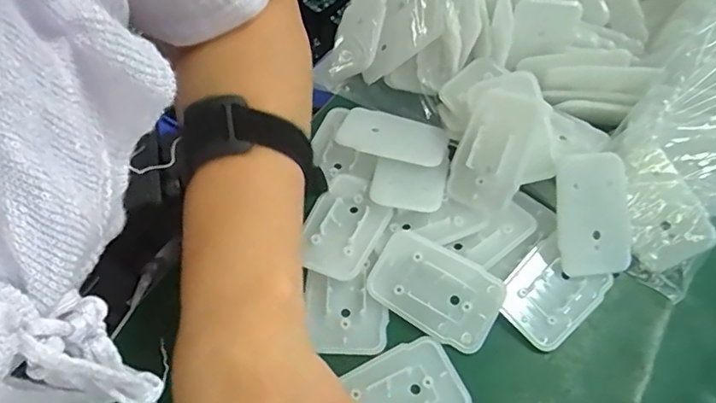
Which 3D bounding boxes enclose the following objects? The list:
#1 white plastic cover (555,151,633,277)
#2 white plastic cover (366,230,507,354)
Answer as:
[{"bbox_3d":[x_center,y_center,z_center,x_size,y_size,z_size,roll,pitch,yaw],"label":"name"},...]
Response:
[{"bbox_3d":[0.133,0.007,0.304,0.041,0.010,0.066,-5,92,-1],"label":"white plastic cover"},{"bbox_3d":[0.042,0.047,0.293,0.069,0.007,0.044,28,85,10],"label":"white plastic cover"}]

